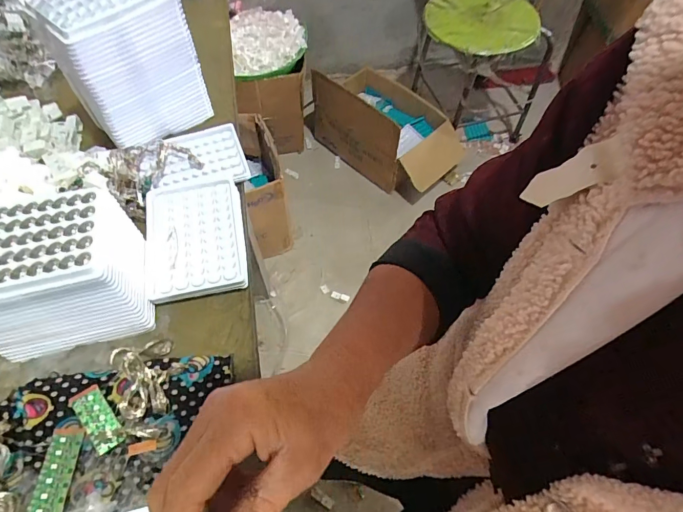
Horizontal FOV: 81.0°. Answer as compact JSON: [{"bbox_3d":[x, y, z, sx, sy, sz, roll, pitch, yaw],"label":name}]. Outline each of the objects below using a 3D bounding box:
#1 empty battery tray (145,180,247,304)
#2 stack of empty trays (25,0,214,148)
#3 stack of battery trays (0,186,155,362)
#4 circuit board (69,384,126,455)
[{"bbox_3d":[-0.155,-0.019,0.426,0.097,0.023,0.132,-11,59,-8],"label":"empty battery tray"},{"bbox_3d":[-0.252,-0.232,0.475,0.139,0.149,0.098,-35,65,-21],"label":"stack of empty trays"},{"bbox_3d":[-0.256,0.018,0.358,0.133,0.096,0.100,-15,60,-11],"label":"stack of battery trays"},{"bbox_3d":[-0.202,0.134,0.330,0.021,0.004,0.055,-36,73,-23],"label":"circuit board"}]

